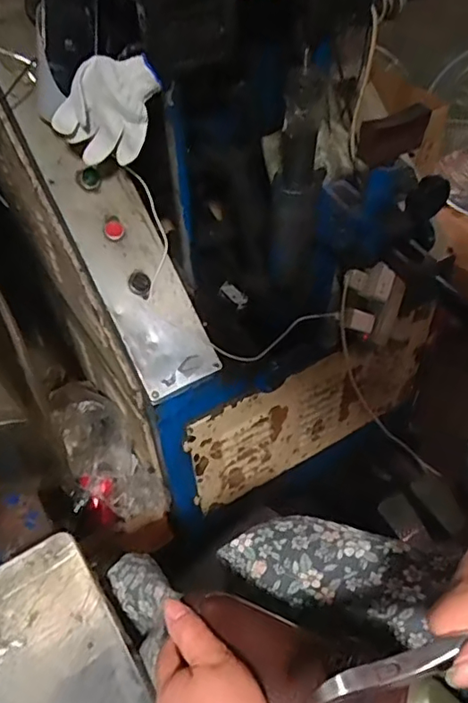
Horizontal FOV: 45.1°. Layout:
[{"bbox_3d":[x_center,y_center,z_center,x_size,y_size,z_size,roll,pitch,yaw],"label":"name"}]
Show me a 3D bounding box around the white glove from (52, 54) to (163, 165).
[{"bbox_3d":[-0.161,-0.312,0.726,0.108,0.150,0.036,17,40,-26],"label":"white glove"}]

